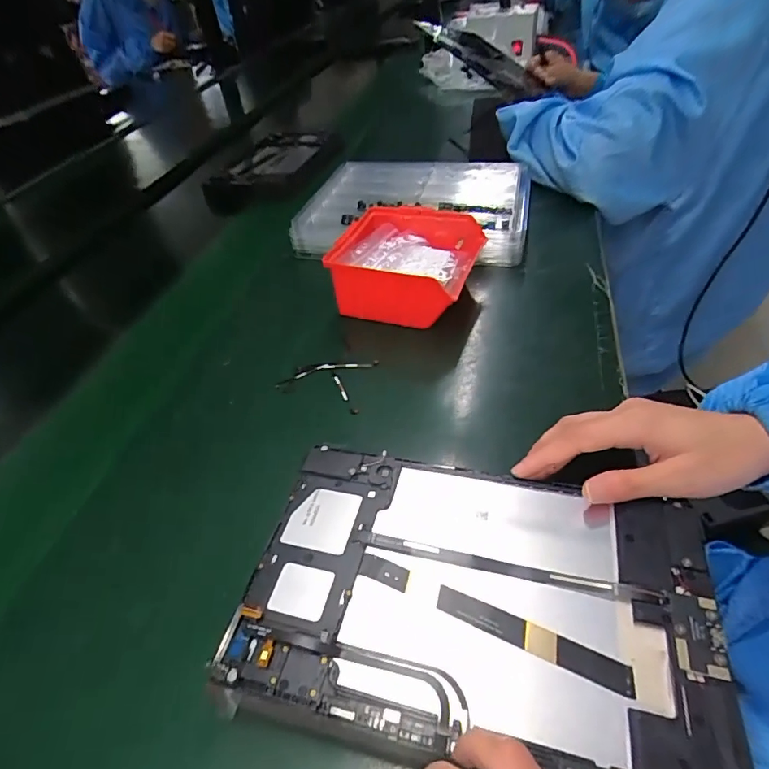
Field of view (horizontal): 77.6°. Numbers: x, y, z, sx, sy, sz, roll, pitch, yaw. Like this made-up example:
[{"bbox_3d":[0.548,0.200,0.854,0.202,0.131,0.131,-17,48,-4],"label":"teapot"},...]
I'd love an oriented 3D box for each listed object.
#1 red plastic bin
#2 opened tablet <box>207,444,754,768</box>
[{"bbox_3d":[0.024,-0.121,0.501,0.133,0.070,0.129,11,46,18],"label":"red plastic bin"},{"bbox_3d":[0.045,0.114,0.264,0.242,0.015,0.157,6,45,13],"label":"opened tablet"}]

